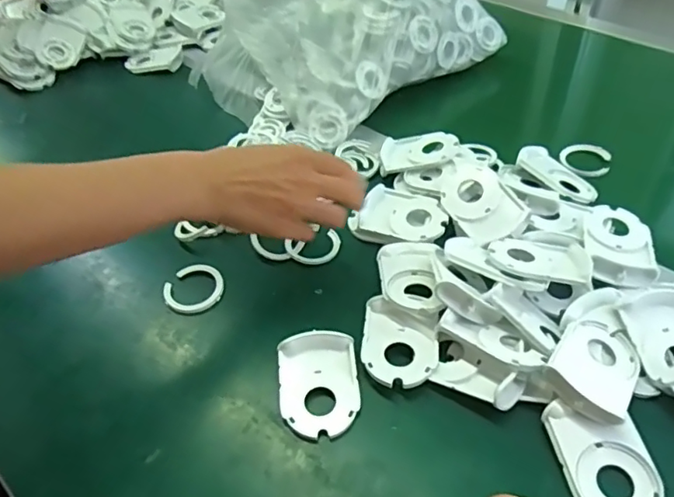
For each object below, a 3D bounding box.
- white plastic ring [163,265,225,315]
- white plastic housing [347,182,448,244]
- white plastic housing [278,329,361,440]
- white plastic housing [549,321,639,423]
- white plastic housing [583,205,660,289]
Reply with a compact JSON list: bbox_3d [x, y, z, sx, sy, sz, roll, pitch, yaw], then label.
[{"bbox_3d":[-0.127,0.034,0.494,0.052,0.009,0.049,-2,45,2],"label":"white plastic ring"},{"bbox_3d":[0.059,-0.033,0.533,0.087,0.014,0.066,6,46,9],"label":"white plastic housing"},{"bbox_3d":[-0.013,0.098,0.416,0.058,0.014,0.079,-6,45,-2],"label":"white plastic housing"},{"bbox_3d":[0.184,0.084,0.400,0.057,0.012,0.084,35,44,13],"label":"white plastic housing"},{"bbox_3d":[0.247,-0.005,0.489,0.056,0.015,0.088,6,46,10],"label":"white plastic housing"}]

